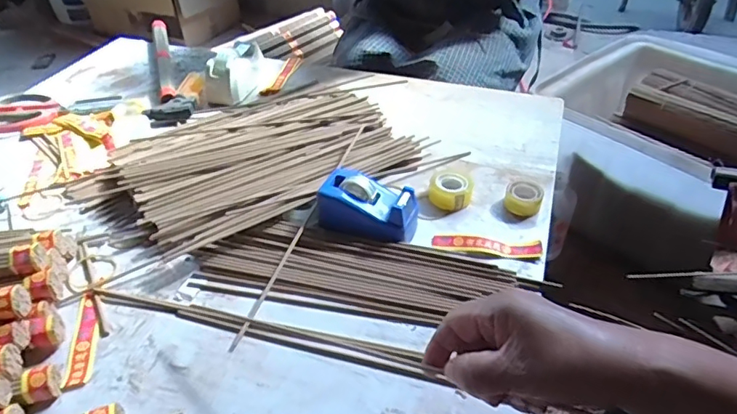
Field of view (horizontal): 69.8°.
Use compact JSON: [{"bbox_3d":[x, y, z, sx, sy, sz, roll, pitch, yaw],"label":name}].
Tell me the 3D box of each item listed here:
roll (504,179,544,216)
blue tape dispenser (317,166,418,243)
[{"bbox_3d":[0.174,-0.010,0.592,0.039,0.023,0.043,13,42,16],"label":"roll"},{"bbox_3d":[0.000,0.000,0.551,0.100,0.049,0.055,17,43,19],"label":"blue tape dispenser"}]

